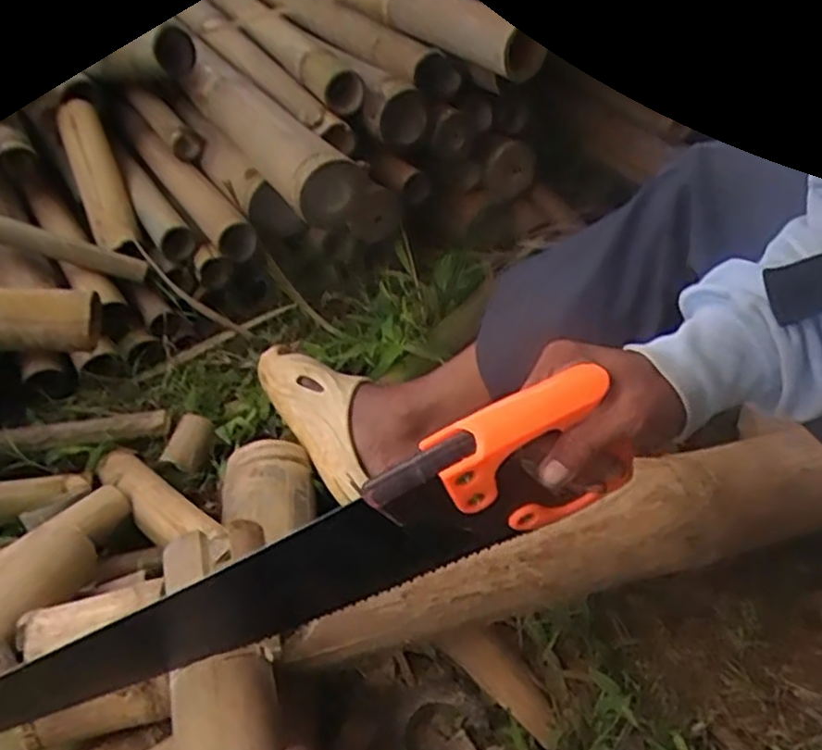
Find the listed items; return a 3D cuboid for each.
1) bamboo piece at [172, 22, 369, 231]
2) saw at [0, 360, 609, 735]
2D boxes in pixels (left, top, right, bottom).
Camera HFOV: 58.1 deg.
[{"bbox_3d":[-0.183,-0.304,0.914,0.087,0.079,0.412,-24,47,-19],"label":"bamboo piece"},{"bbox_3d":[-0.102,0.144,0.443,0.476,0.118,0.027,-27,46,1],"label":"saw"}]

